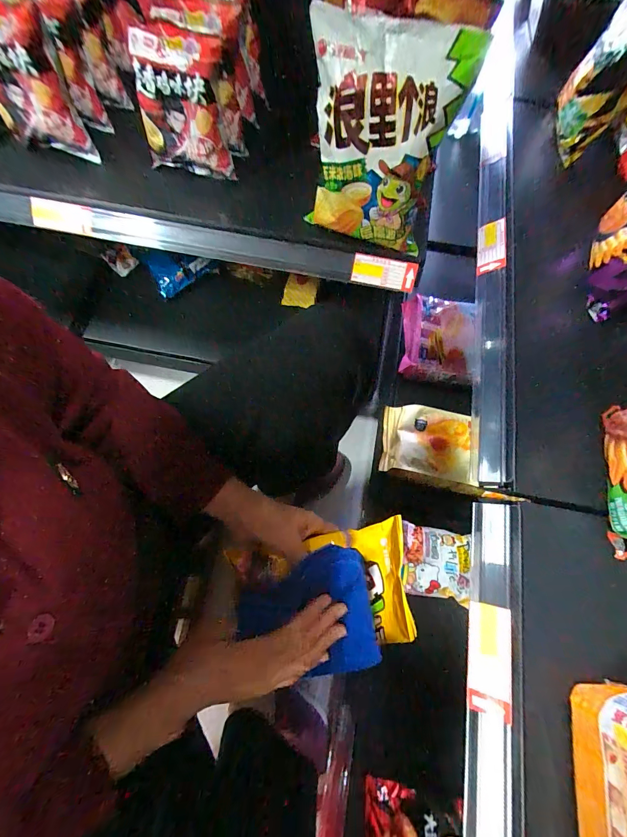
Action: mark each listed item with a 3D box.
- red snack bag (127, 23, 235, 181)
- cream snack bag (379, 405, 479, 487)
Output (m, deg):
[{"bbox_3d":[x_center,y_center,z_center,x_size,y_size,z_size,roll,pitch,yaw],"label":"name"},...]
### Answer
[{"bbox_3d":[-0.180,-0.420,0.475,0.124,0.144,0.053,8,70,1],"label":"red snack bag"},{"bbox_3d":[0.221,0.048,0.686,0.161,0.047,0.151,11,70,2],"label":"cream snack bag"}]

